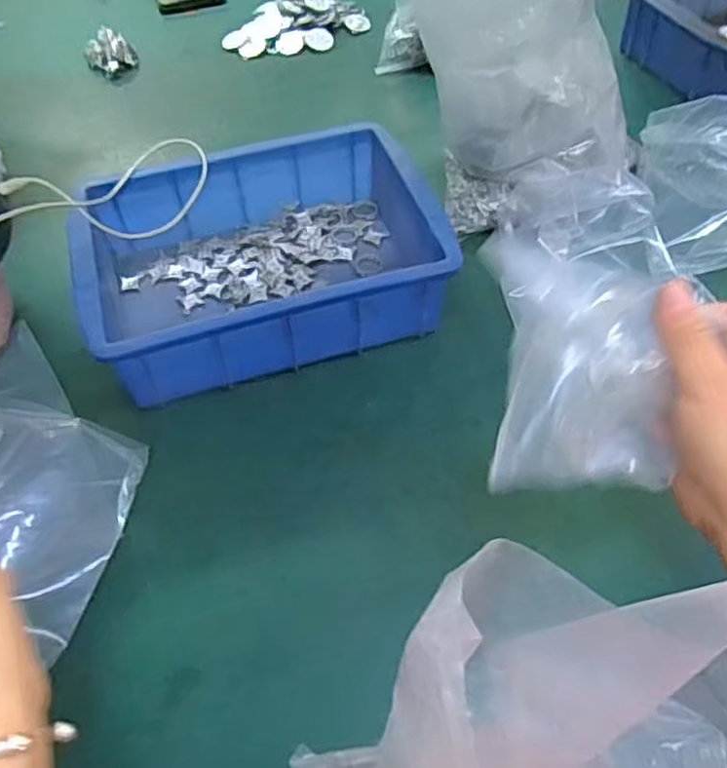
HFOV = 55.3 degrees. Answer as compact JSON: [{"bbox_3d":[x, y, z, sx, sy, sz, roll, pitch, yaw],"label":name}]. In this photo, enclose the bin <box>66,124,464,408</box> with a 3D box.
[{"bbox_3d":[-0.074,-0.093,0.501,0.235,0.066,0.168,-17,54,-10],"label":"bin"}]

